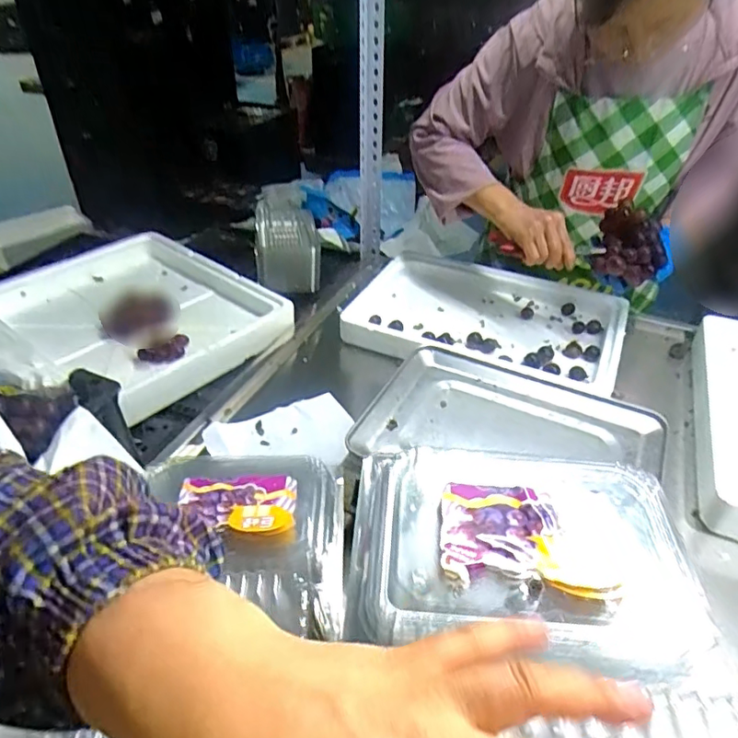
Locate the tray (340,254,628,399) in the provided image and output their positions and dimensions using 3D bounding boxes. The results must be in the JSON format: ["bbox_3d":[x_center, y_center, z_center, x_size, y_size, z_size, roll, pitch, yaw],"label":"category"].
[{"bbox_3d":[0.206,-0.096,0.997,0.457,0.049,0.315,13,43,17],"label":"tray"}]

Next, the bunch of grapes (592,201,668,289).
[{"bbox_3d":[0.405,-0.188,0.857,0.109,0.099,0.093,18,44,22],"label":"bunch of grapes"}]

